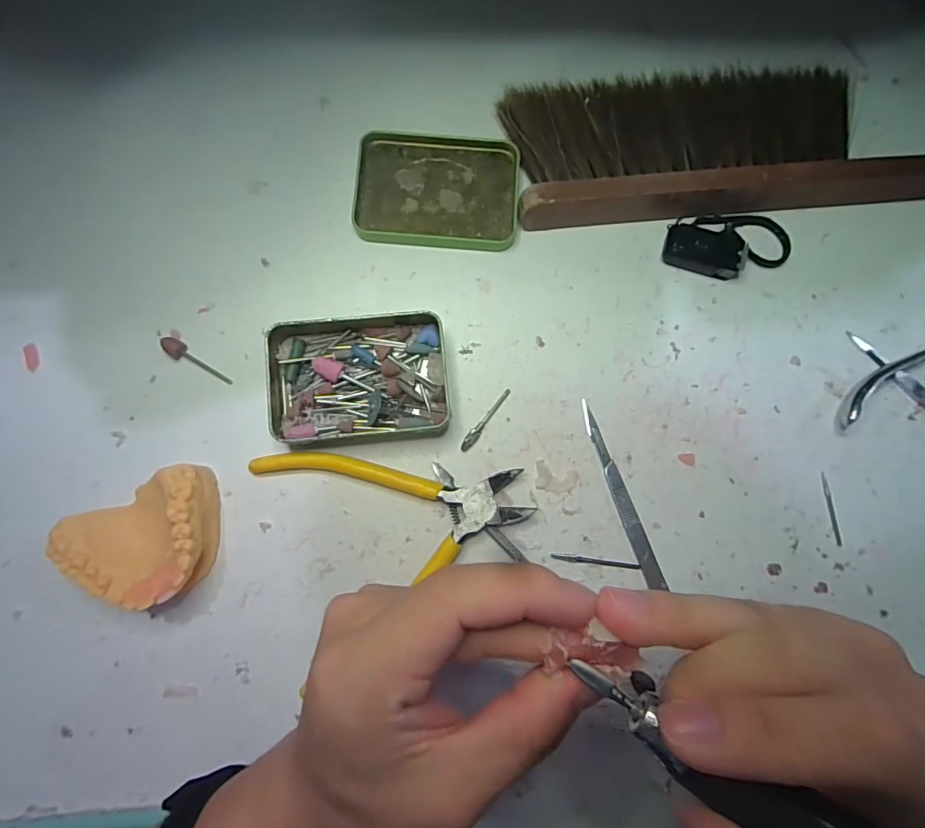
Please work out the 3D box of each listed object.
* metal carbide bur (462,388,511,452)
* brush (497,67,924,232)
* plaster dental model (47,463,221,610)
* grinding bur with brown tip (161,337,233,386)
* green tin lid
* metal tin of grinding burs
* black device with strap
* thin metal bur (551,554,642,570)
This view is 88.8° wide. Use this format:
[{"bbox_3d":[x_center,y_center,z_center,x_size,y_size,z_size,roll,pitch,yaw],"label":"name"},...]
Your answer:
[{"bbox_3d":[0.014,0.003,0.272,0.006,0.004,0.044,39,82,4],"label":"metal carbide bur"},{"bbox_3d":[0.209,-0.172,0.295,0.356,0.029,0.092,-6,81,-3],"label":"brush"},{"bbox_3d":[-0.159,0.066,0.242,0.069,0.032,0.058,-24,83,-6],"label":"plaster dental model"},{"bbox_3d":[-0.151,-0.030,0.269,0.044,0.008,0.010,30,81,2],"label":"grinding bur with brown tip"},{"bbox_3d":[-0.015,-0.140,0.291,0.099,0.008,0.076,3,81,-2],"label":"green tin lid"},{"bbox_3d":[-0.058,-0.022,0.264,0.098,0.021,0.071,-5,81,-3],"label":"metal tin of grinding burs"},{"bbox_3d":[0.163,-0.104,0.290,0.079,0.016,0.039,-5,81,-3],"label":"black device with strap"},{"bbox_3d":[0.074,0.082,0.262,0.049,0.004,0.004,7,81,-1],"label":"thin metal bur"}]

